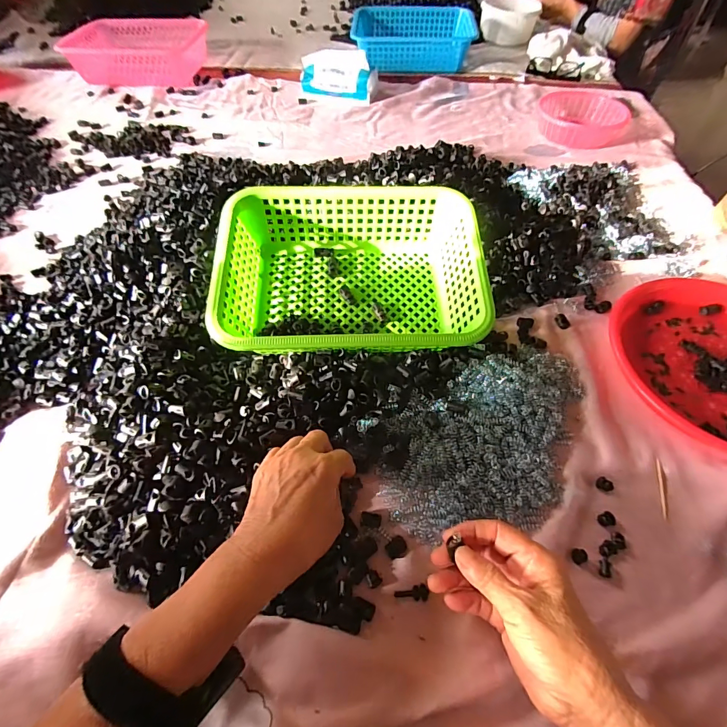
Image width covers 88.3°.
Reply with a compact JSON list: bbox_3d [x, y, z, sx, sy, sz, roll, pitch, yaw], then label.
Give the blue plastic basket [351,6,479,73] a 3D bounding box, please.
[{"bbox_3d":[0.126,-0.836,0.965,0.305,0.075,0.201,1,57,0],"label":"blue plastic basket"}]

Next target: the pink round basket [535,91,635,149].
[{"bbox_3d":[0.454,-0.506,0.774,0.159,0.046,0.148,0,57,0],"label":"pink round basket"}]

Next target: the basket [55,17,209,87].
[{"bbox_3d":[-0.553,-0.777,0.932,0.323,0.075,0.245,-11,58,-7],"label":"basket"}]

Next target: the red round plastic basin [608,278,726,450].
[{"bbox_3d":[0.441,-0.004,0.447,0.239,0.032,0.238,0,57,0],"label":"red round plastic basin"}]

